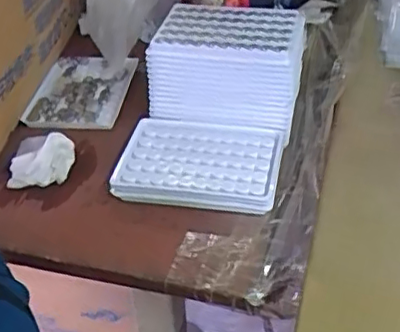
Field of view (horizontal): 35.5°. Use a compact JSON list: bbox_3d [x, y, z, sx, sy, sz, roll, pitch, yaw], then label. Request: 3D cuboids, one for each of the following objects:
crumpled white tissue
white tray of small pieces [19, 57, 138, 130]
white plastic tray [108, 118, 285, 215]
[{"bbox_3d":[-0.140,-0.006,0.529,0.052,0.031,0.047,10,38,18],"label":"crumpled white tissue"},{"bbox_3d":[-0.119,-0.076,0.635,0.089,0.019,0.121,2,36,8],"label":"white tray of small pieces"},{"bbox_3d":[0.000,-0.002,0.522,0.130,0.020,0.092,4,37,12],"label":"white plastic tray"}]

